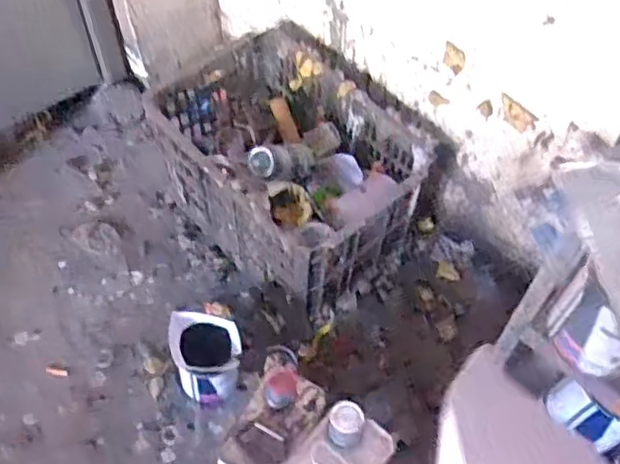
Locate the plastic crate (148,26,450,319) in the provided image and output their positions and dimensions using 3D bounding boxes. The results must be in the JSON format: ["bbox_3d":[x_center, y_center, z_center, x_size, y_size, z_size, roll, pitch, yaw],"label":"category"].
[{"bbox_3d":[-0.028,-0.147,1.342,0.531,0.244,0.432,40,63,23],"label":"plastic crate"}]

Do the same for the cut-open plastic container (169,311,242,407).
[{"bbox_3d":[-0.180,0.231,1.165,0.116,0.175,0.115,-8,56,-7],"label":"cut-open plastic container"}]

